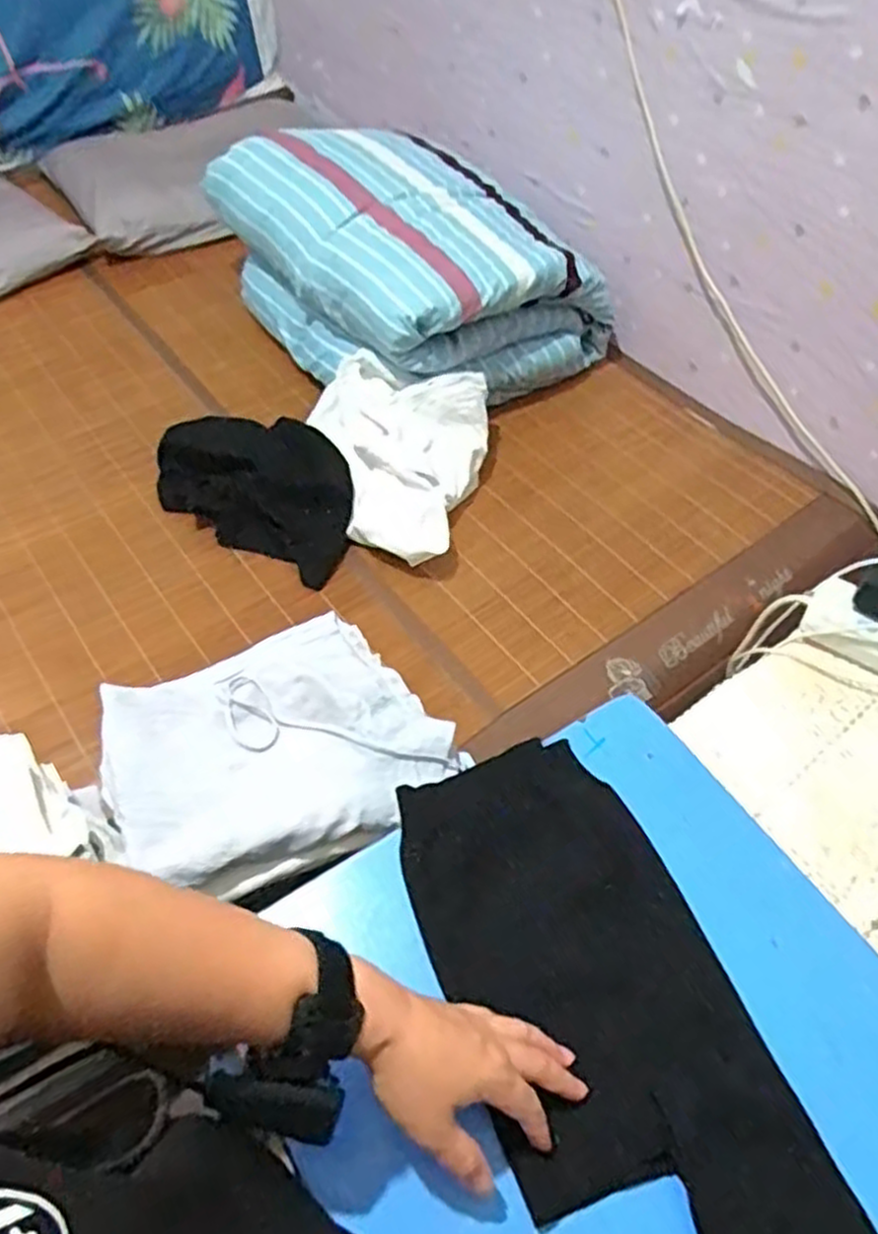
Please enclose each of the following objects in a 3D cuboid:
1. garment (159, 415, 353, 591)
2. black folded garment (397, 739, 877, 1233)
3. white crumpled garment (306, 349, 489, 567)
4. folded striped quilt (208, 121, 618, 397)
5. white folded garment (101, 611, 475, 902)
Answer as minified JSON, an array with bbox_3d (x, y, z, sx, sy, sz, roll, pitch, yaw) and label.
[{"bbox_3d":[-0.275,-0.217,1.244,0.349,0.059,0.251,25,55,15],"label":"garment"},{"bbox_3d":[0.140,0.299,0.490,0.190,0.014,0.482,-25,59,-21],"label":"black folded garment"},{"bbox_3d":[-0.067,-0.249,1.235,0.283,0.144,0.358,1,53,-3],"label":"white crumpled garment"},{"bbox_3d":[-0.068,-0.655,1.446,0.480,0.295,0.639,-33,61,-25],"label":"folded striped quilt"},{"bbox_3d":[-0.155,0.125,0.758,0.309,0.046,0.233,-22,57,-19],"label":"white folded garment"}]

